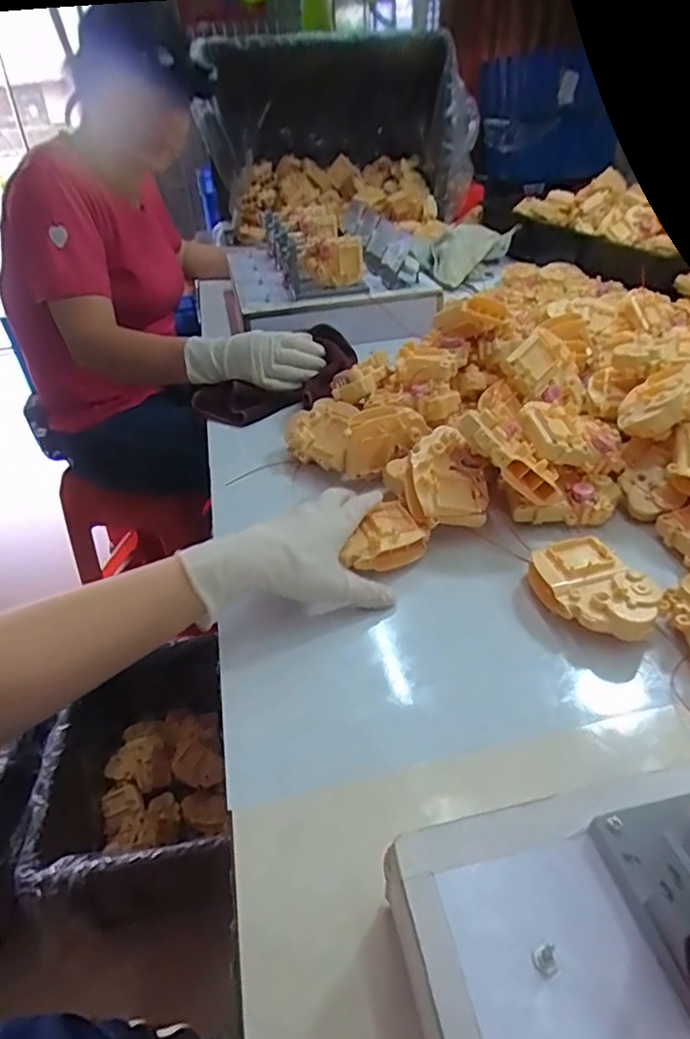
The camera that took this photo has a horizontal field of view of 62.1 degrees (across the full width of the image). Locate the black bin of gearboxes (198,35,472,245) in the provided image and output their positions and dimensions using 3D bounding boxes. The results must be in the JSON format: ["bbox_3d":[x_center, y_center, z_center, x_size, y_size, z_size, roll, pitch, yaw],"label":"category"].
[{"bbox_3d":[-0.015,-0.944,1.404,0.613,0.354,0.358,5,38,12],"label":"black bin of gearboxes"}]

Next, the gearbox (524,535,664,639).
[{"bbox_3d":[0.186,0.052,0.431,0.064,0.030,0.095,-13,38,-11],"label":"gearbox"}]

